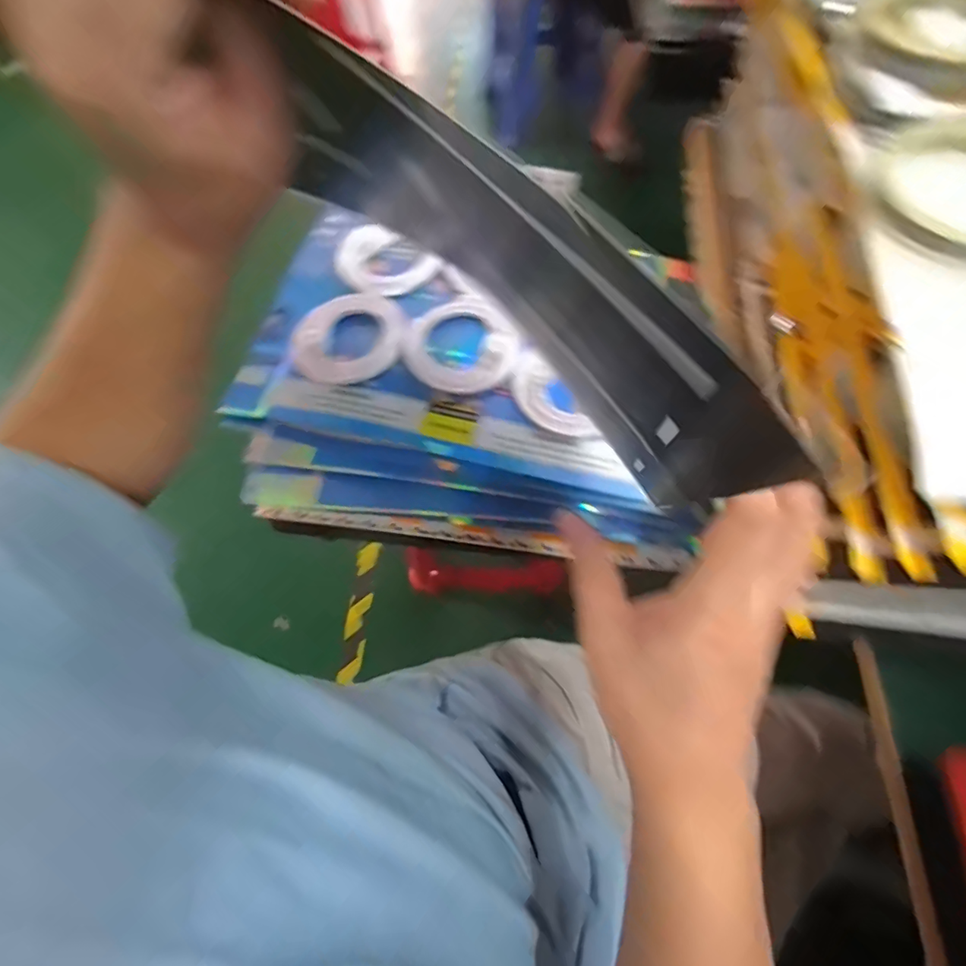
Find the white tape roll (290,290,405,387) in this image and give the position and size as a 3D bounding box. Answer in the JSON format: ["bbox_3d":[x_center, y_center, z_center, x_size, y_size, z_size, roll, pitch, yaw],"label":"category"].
[{"bbox_3d":[-0.164,-0.175,0.614,0.132,0.033,0.128,-1,65,2],"label":"white tape roll"}]

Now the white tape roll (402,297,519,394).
[{"bbox_3d":[-0.027,-0.163,0.602,0.130,0.019,0.125,-1,65,2],"label":"white tape roll"}]

